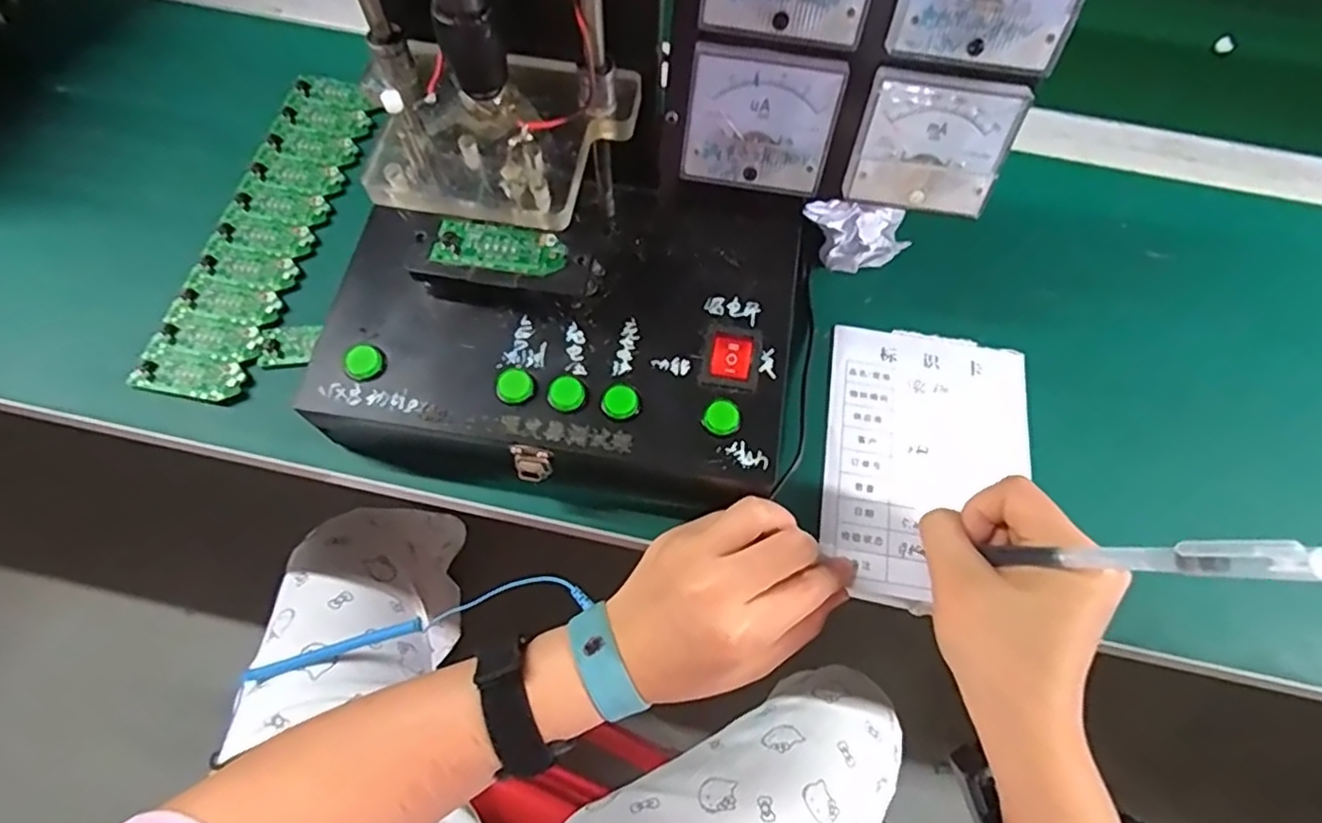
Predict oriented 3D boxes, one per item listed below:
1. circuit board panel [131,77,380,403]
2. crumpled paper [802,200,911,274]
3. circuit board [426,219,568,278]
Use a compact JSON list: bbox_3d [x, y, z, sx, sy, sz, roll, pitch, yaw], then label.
[{"bbox_3d":[-0.231,-0.110,0.401,0.055,0.007,0.224,12,68,3],"label":"circuit board panel"},{"bbox_3d":[0.121,-0.106,0.401,0.061,0.020,0.046,-22,70,-10],"label":"crumpled paper"},{"bbox_3d":[-0.074,-0.075,0.312,0.059,0.005,0.020,7,68,1],"label":"circuit board"}]

